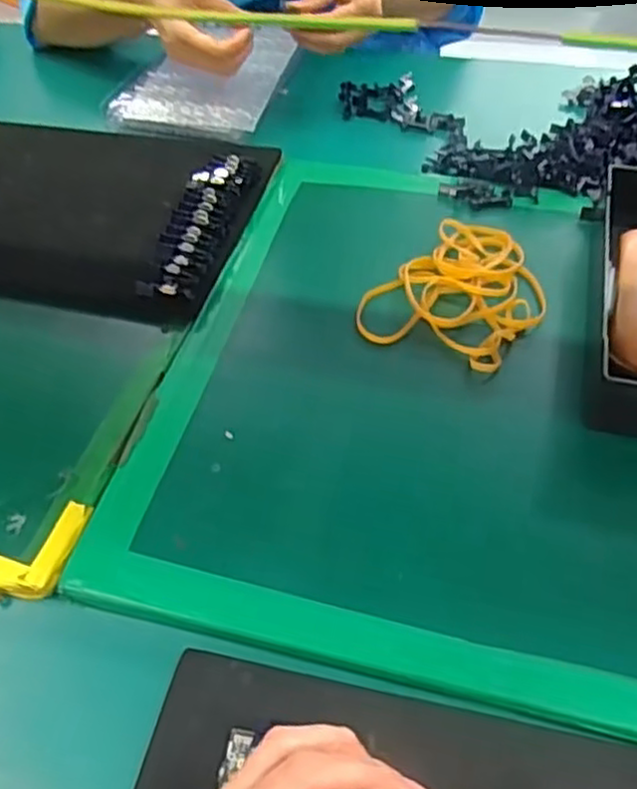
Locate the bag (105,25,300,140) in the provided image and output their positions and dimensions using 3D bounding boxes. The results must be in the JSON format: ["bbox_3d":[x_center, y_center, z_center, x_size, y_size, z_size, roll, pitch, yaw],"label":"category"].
[{"bbox_3d":[-0.126,-0.366,0.827,0.163,0.030,0.211,10,52,11],"label":"bag"}]

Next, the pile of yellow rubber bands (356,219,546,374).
[{"bbox_3d":[0.122,-0.085,0.596,0.123,0.015,0.164,32,59,26],"label":"pile of yellow rubber bands"}]

